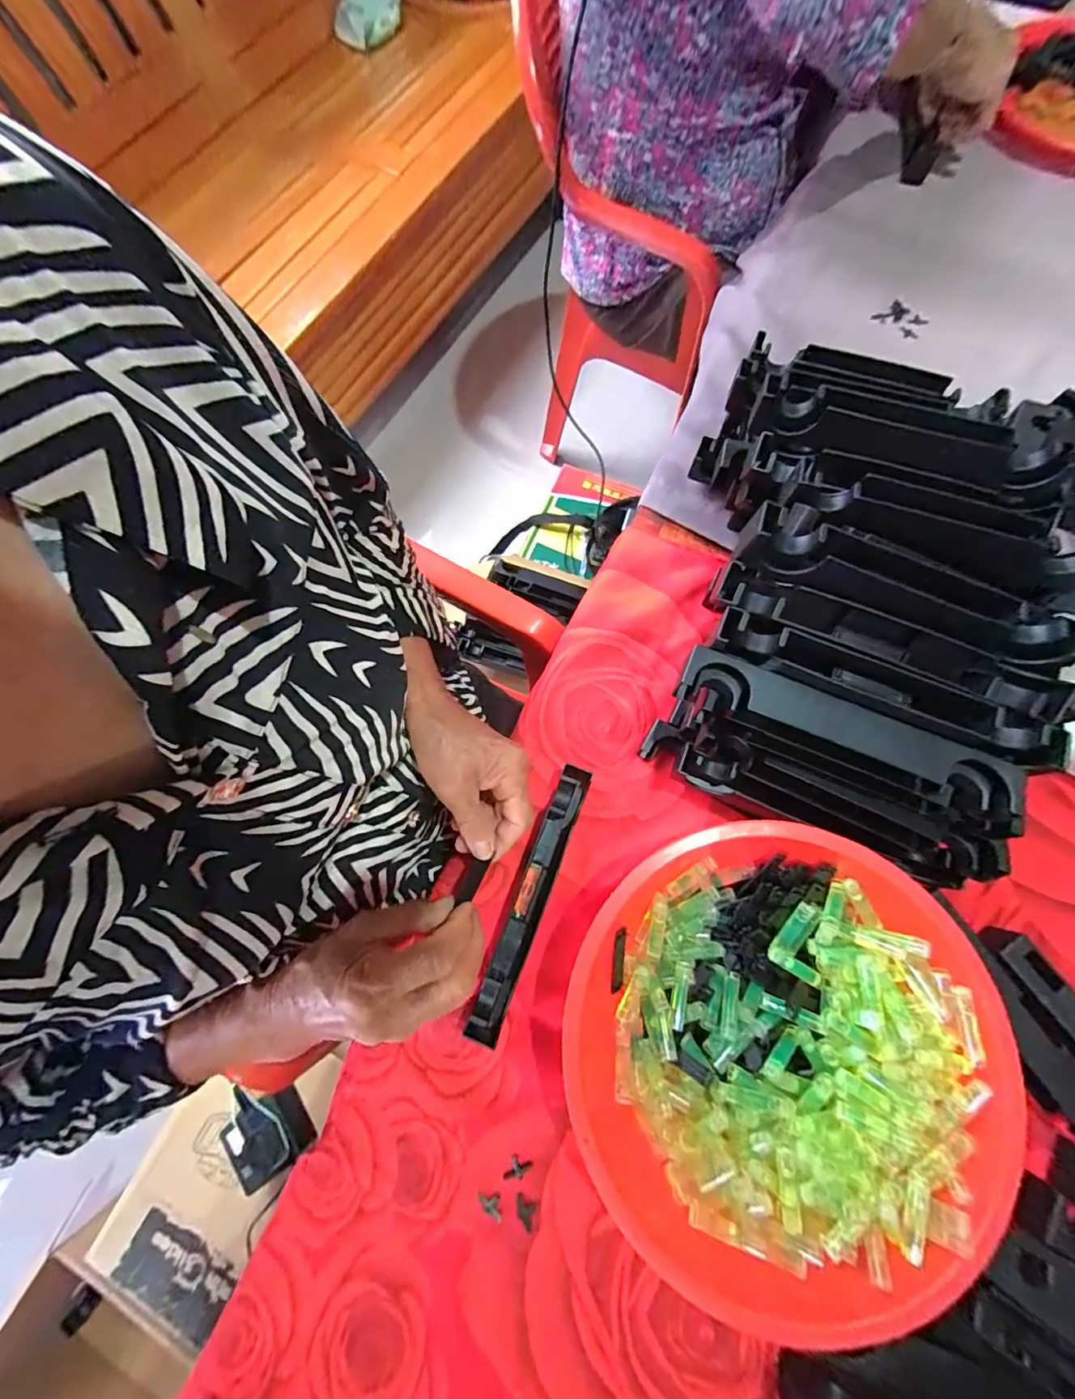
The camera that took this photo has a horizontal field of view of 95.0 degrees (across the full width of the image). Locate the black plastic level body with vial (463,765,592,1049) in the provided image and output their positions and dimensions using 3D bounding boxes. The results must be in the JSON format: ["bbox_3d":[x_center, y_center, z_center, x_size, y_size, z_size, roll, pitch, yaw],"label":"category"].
[{"bbox_3d":[-0.004,0.144,0.363,0.024,0.029,0.191,21,76,7],"label":"black plastic level body with vial"}]

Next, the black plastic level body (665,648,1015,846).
[{"bbox_3d":[0.184,0.022,0.296,0.200,0.043,0.032,24,76,8],"label":"black plastic level body"}]

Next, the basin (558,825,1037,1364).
[{"bbox_3d":[0.144,0.211,0.314,0.239,0.077,0.239,0,74,2],"label":"basin"}]

